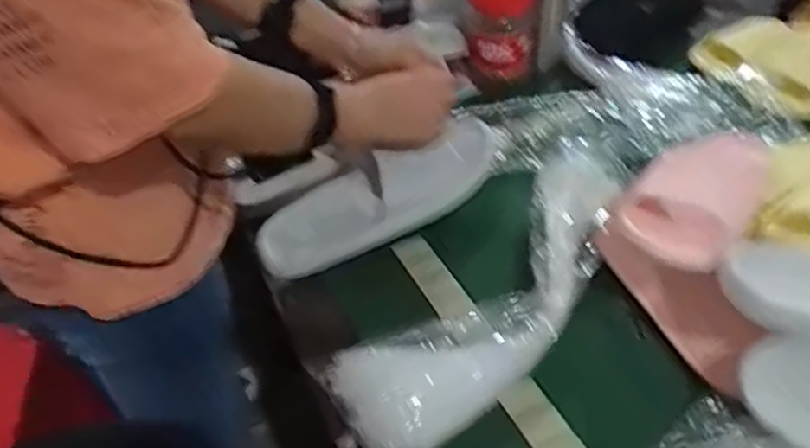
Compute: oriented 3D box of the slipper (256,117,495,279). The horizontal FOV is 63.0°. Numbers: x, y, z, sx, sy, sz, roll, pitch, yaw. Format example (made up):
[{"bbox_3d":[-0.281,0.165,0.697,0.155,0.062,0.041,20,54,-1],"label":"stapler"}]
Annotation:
[{"bbox_3d":[-0.029,-0.028,0.720,0.275,0.065,0.094,-26,46,-3],"label":"slipper"}]

